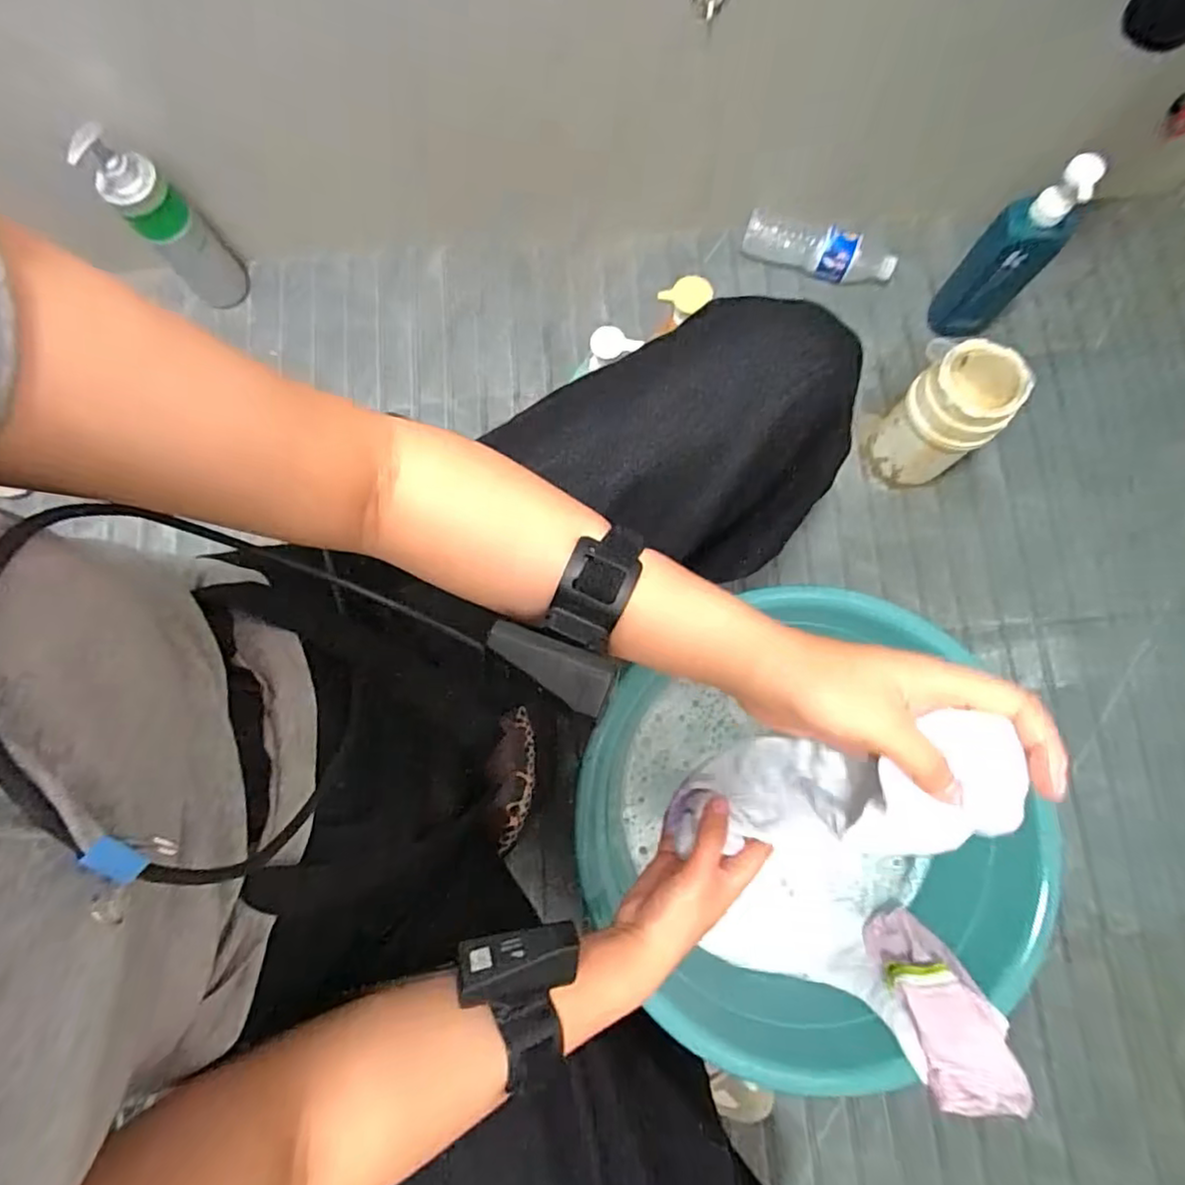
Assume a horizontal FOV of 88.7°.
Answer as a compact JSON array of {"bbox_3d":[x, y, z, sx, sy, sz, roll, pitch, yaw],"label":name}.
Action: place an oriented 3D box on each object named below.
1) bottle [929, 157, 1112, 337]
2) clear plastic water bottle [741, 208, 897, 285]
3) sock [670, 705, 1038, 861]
[{"bbox_3d":[0.502,-0.403,0.746,0.078,0.263,0.049,42,83,9],"label":"bottle"},{"bbox_3d":[0.318,-0.478,0.855,0.209,0.066,0.052,17,80,5],"label":"clear plastic water bottle"},{"bbox_3d":[0.135,0.121,0.381,0.076,0.260,0.058,-15,78,-24],"label":"sock"}]

